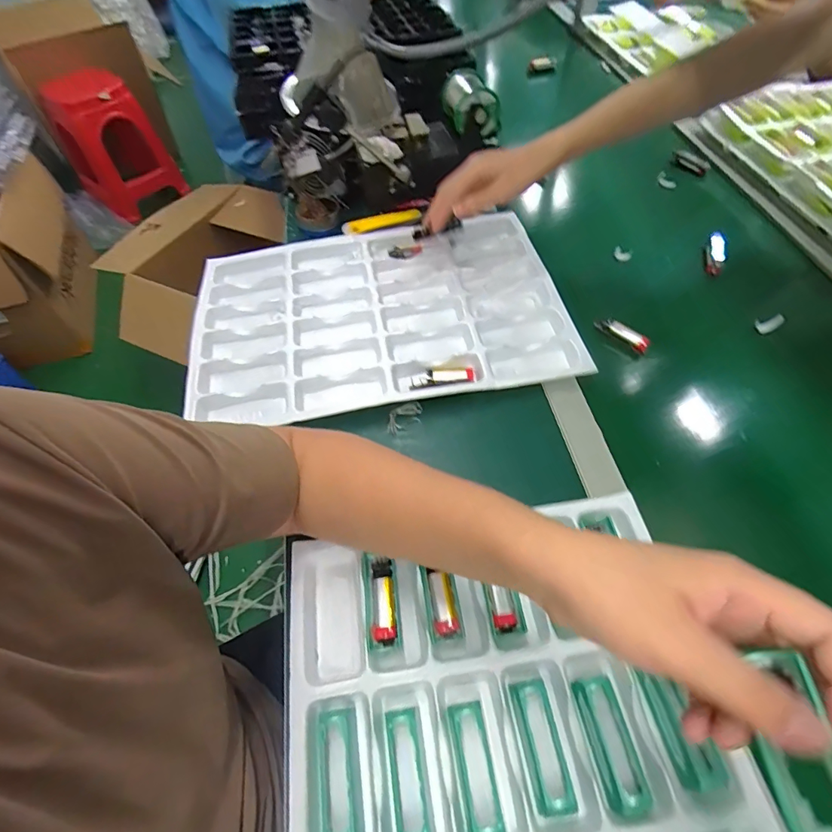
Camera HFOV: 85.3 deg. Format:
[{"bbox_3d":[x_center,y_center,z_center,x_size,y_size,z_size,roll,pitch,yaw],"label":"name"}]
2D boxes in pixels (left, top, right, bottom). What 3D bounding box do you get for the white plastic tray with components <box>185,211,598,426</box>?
[{"bbox_3d":[-0.050,-0.132,0.587,0.452,0.037,0.308,-8,56,-3],"label":"white plastic tray with components"}]

